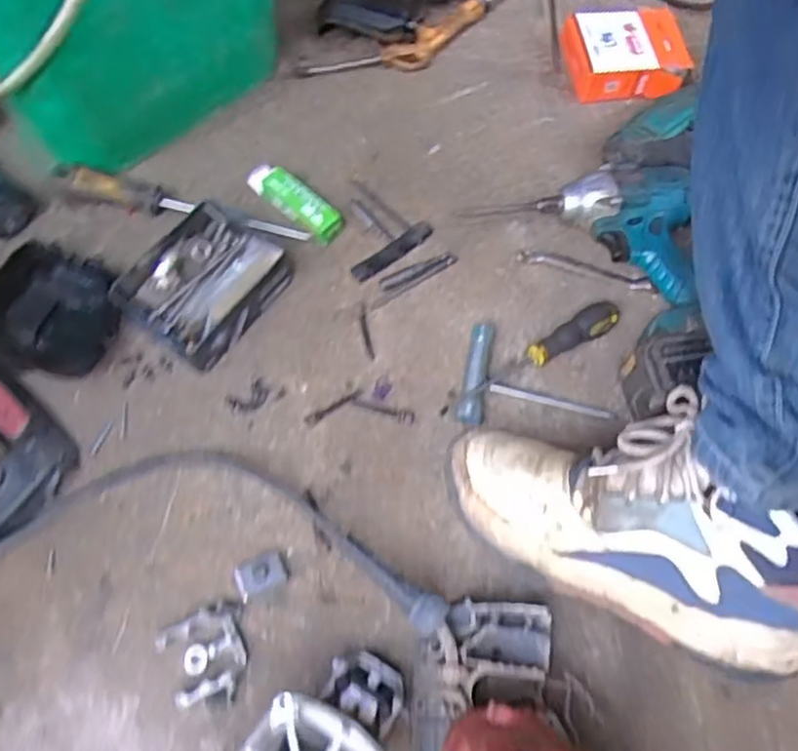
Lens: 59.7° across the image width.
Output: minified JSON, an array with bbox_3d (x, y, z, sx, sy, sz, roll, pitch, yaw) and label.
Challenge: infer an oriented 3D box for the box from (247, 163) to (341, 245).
[{"bbox_3d":[-0.102,-0.173,0.677,0.106,0.022,0.031,42,71,14],"label":"box"}]

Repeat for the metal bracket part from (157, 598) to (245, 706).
[{"bbox_3d":[-0.139,0.208,0.516,0.060,0.026,0.065,-28,70,-13],"label":"metal bracket part"}]

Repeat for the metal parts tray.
[{"bbox_3d":[-0.175,-0.085,0.625,0.110,0.045,0.136,34,69,12],"label":"metal parts tray"}]

